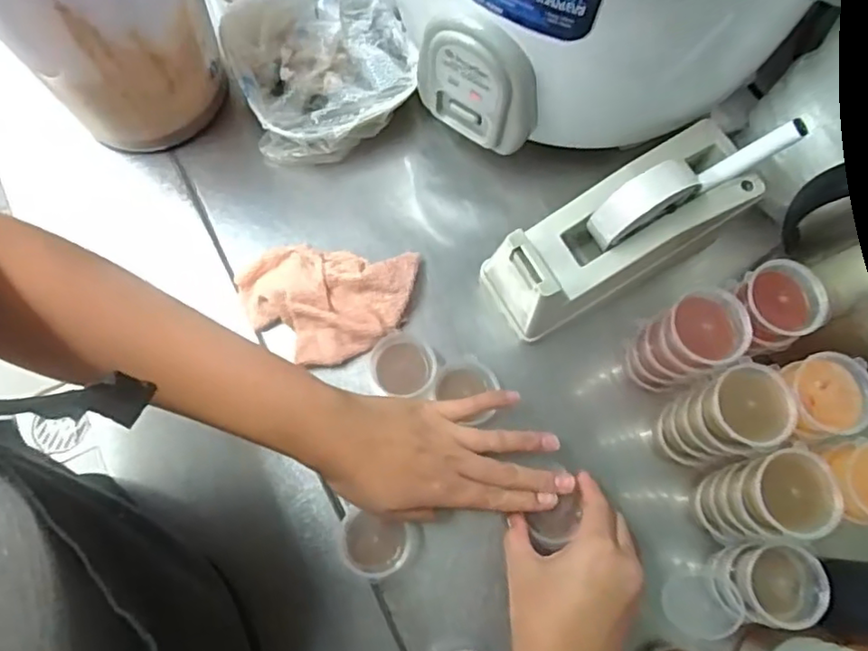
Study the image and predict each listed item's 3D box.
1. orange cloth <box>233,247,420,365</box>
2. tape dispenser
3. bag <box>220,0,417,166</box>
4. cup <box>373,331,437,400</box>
[{"bbox_3d":[-0.091,-0.017,0.495,0.136,0.040,0.096,8,74,1],"label":"orange cloth"},{"bbox_3d":[0.148,-0.077,0.457,0.228,0.077,0.077,-31,76,6],"label":"tape dispenser"},{"bbox_3d":[-0.098,-0.230,0.539,0.154,0.071,0.159,-20,75,-7],"label":"bag"},{"bbox_3d":[-0.025,0.032,0.485,0.047,0.034,0.049,0,74,-1],"label":"cup"}]

